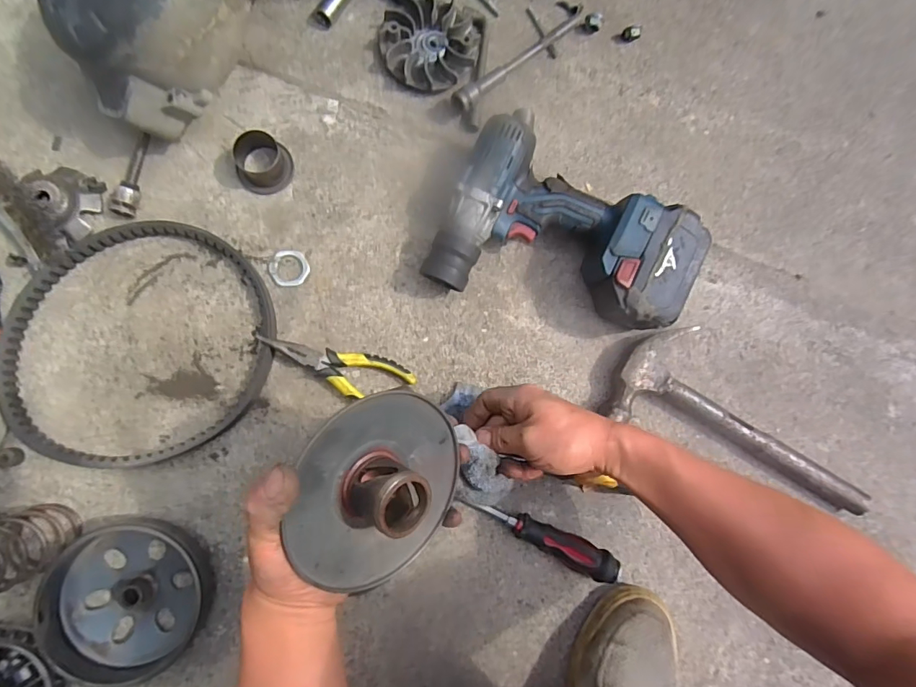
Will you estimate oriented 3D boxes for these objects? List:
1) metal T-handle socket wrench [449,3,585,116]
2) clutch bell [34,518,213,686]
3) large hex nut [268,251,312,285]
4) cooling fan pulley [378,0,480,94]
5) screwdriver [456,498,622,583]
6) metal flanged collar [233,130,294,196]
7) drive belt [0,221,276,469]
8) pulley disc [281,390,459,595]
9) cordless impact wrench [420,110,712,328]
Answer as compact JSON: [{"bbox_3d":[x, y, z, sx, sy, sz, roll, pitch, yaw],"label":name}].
[{"bbox_3d":[0.071,-0.327,0.534,0.203,0.030,0.021,-44,92,-9],"label":"metal T-handle socket wrench"},{"bbox_3d":[-0.295,0.233,0.432,0.129,0.041,0.141,-24,89,-9],"label":"clutch bell"},{"bbox_3d":[-0.175,-0.079,0.490,0.040,0.004,0.038,-1,85,-7],"label":"large hex nut"},{"bbox_3d":[-0.032,-0.329,0.521,0.105,0.025,0.102,1,85,-7],"label":"cooling fan pulley"},{"bbox_3d":[0.091,0.201,0.489,0.190,0.035,0.030,28,82,-4],"label":"screwdriver"},{"bbox_3d":[-0.201,-0.185,0.482,0.055,0.033,0.053,0,85,-7],"label":"metal flanged collar"},{"bbox_3d":[-0.304,-0.002,0.453,0.240,0.024,0.232,1,85,-7],"label":"drive belt"},{"bbox_3d":[-0.049,0.105,0.328,0.134,0.052,0.138,15,86,-41],"label":"pulley disc"},{"bbox_3d":[0.111,-0.103,0.489,0.251,0.084,0.170,23,83,-5],"label":"cordless impact wrench"}]

